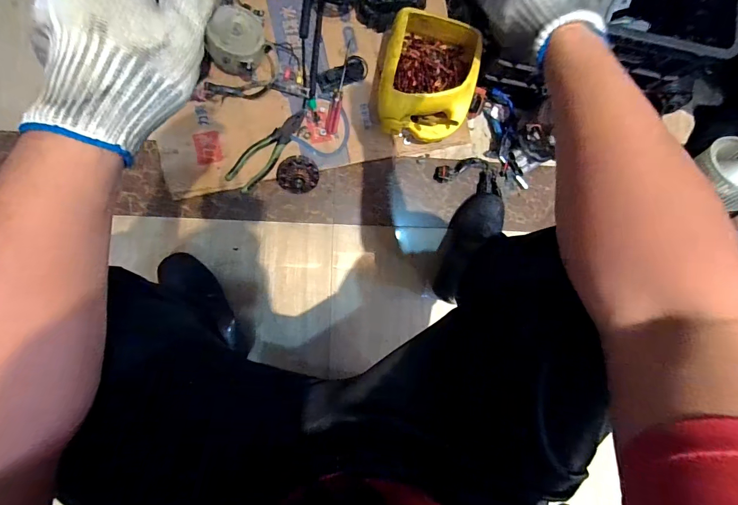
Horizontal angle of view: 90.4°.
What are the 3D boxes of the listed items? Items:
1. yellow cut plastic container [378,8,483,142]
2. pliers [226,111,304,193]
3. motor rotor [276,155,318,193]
[{"bbox_3d":[0.116,-0.342,0.741,0.178,0.101,0.215,12,87,-6],"label":"yellow cut plastic container"},{"bbox_3d":[-0.197,-0.205,0.732,0.195,0.024,0.058,-45,94,-6],"label":"pliers"},{"bbox_3d":[-0.142,-0.153,0.731,0.081,0.055,0.064,0,89,-7],"label":"motor rotor"}]

